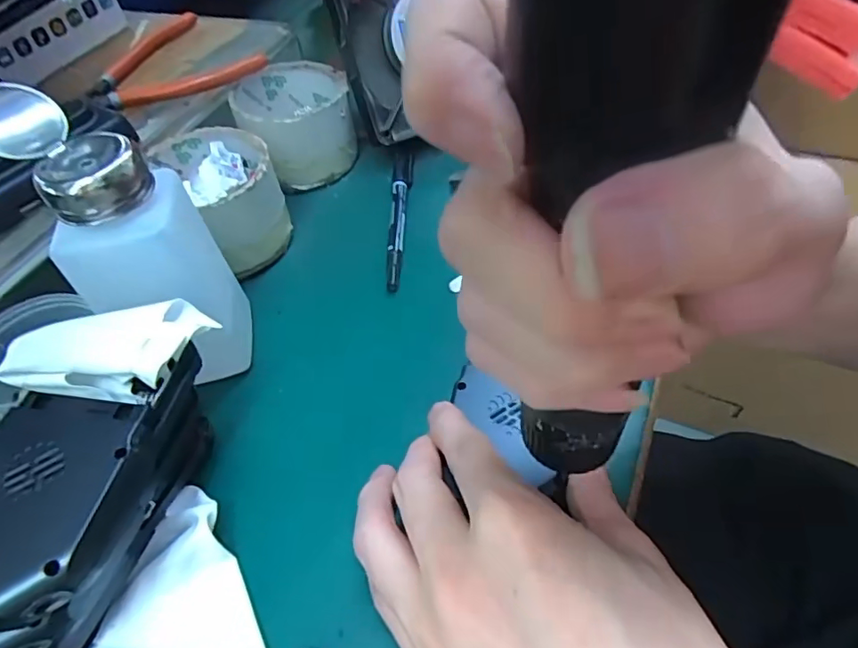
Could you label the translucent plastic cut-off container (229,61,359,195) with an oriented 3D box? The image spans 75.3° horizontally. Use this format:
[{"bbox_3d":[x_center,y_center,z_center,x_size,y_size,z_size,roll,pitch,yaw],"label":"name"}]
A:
[{"bbox_3d":[-0.091,-0.144,0.403,0.074,0.055,0.080,-12,51,-2],"label":"translucent plastic cut-off container"}]

